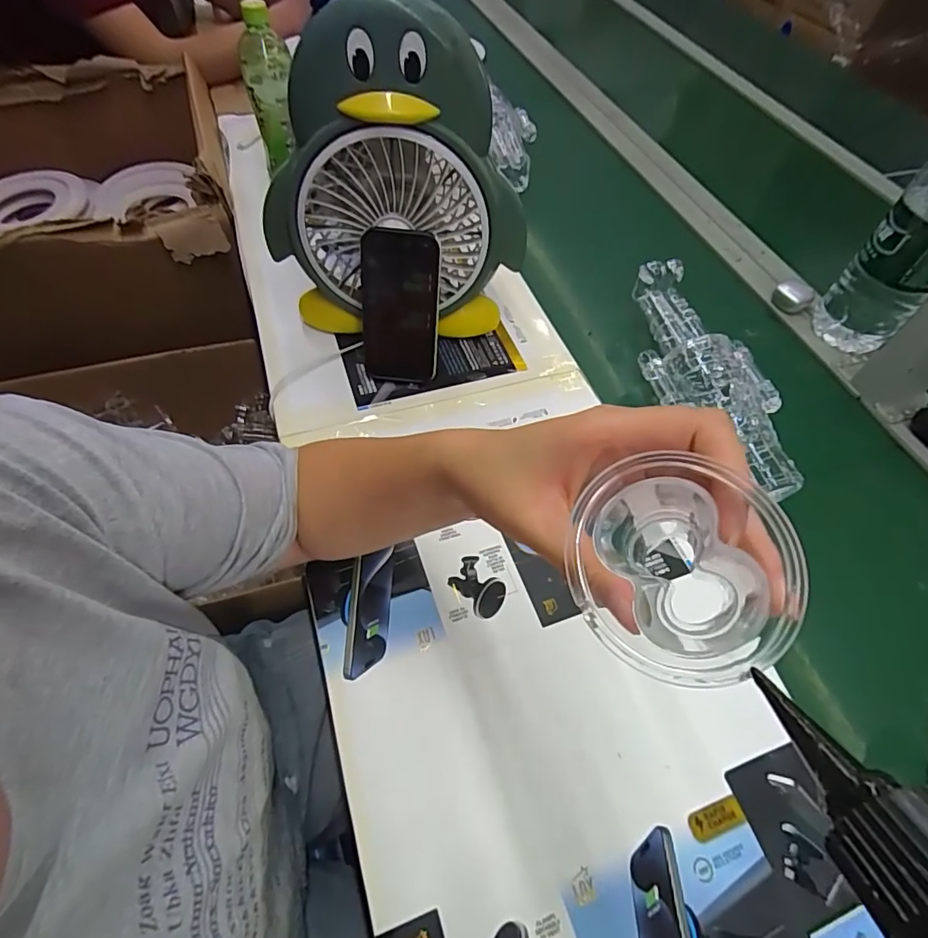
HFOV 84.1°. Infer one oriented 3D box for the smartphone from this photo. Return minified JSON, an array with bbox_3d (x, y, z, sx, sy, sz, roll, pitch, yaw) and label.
[{"bbox_3d":[-0.066,-0.161,0.523,0.079,0.149,0.010,8,33,6],"label":"smartphone"}]

